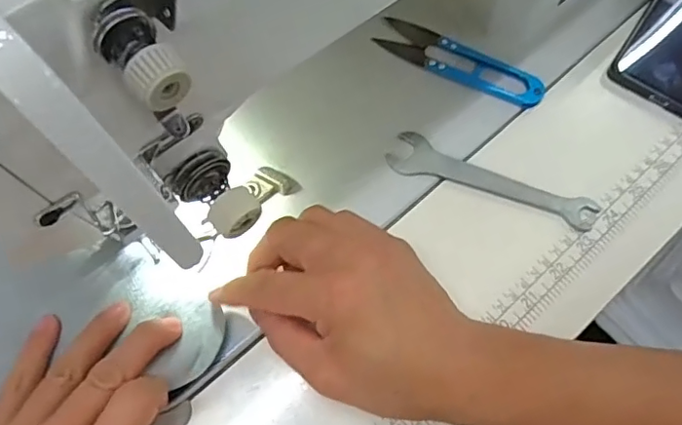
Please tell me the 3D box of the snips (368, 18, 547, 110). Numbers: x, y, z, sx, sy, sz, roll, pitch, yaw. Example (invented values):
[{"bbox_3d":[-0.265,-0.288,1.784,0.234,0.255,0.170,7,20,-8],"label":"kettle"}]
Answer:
[{"bbox_3d":[0.080,-0.102,0.376,0.117,0.005,0.029,27,72,10],"label":"snips"}]

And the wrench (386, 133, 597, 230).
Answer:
[{"bbox_3d":[0.094,-0.019,0.348,0.130,0.004,0.027,22,71,9],"label":"wrench"}]

